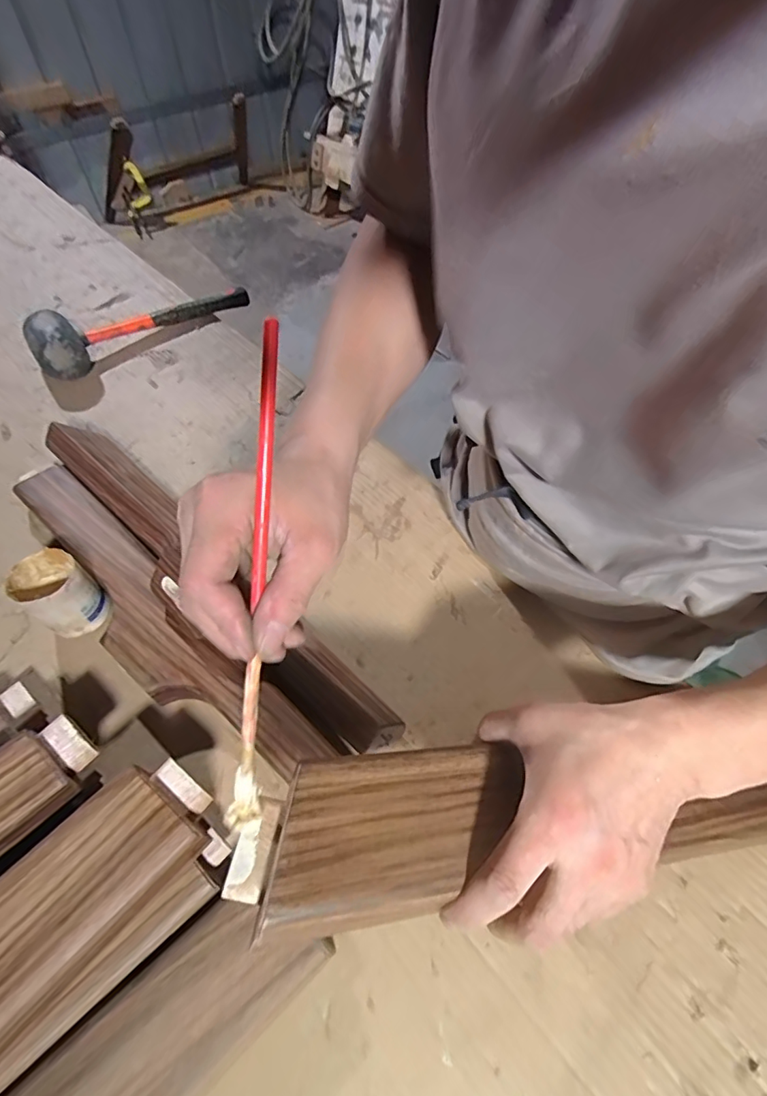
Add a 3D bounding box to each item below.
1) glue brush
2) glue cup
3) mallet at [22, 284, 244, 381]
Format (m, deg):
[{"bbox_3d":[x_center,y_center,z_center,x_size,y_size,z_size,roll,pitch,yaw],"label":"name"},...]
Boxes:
[{"bbox_3d":[-0.061,0.023,0.243,0.015,0.010,0.247,7,101,8],"label":"glue brush"},{"bbox_3d":[-0.321,0.051,0.507,0.062,0.083,0.058,-1,55,2],"label":"glue cup"},{"bbox_3d":[-0.402,-0.391,0.829,0.352,0.071,0.108,-36,61,-20],"label":"mallet"}]

